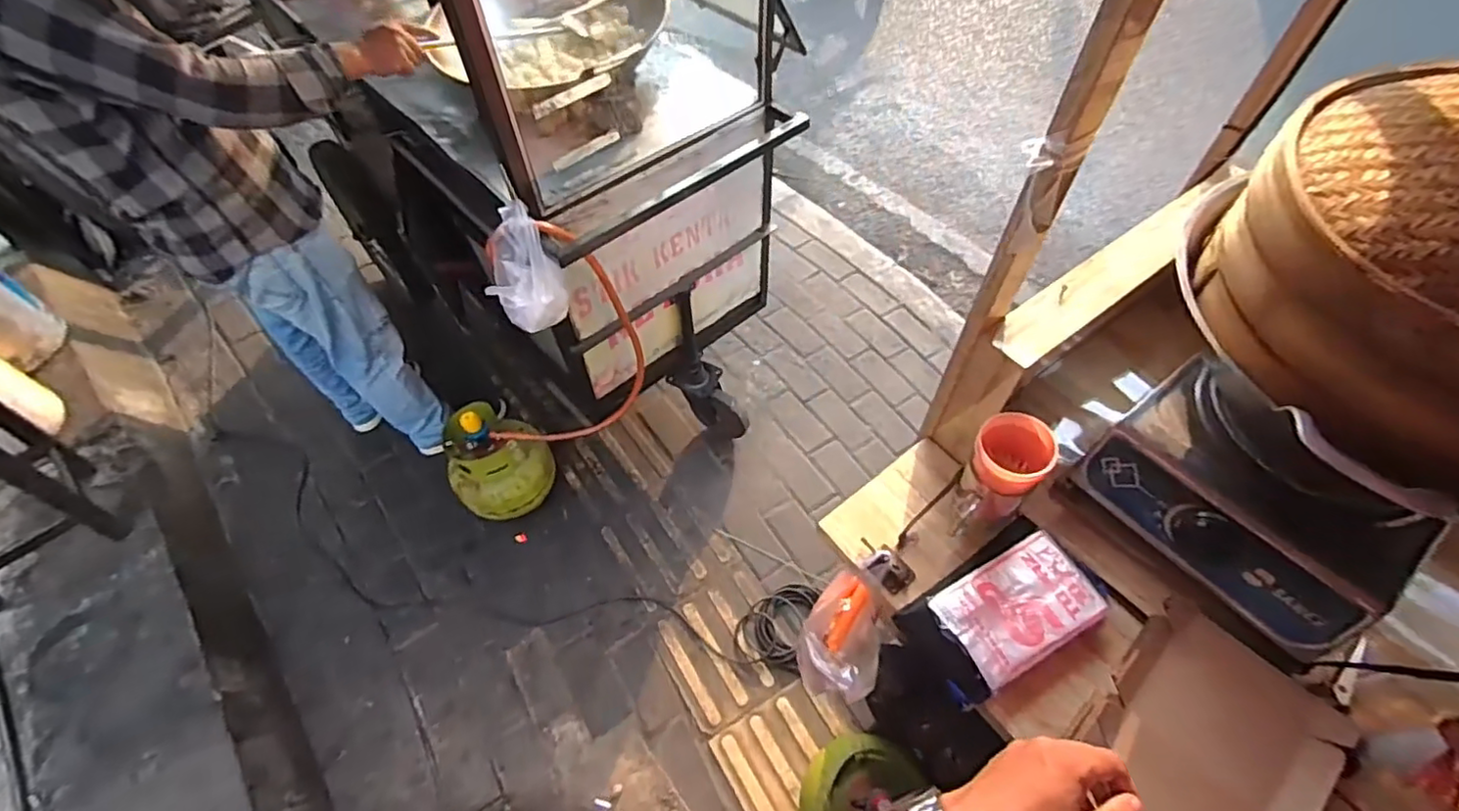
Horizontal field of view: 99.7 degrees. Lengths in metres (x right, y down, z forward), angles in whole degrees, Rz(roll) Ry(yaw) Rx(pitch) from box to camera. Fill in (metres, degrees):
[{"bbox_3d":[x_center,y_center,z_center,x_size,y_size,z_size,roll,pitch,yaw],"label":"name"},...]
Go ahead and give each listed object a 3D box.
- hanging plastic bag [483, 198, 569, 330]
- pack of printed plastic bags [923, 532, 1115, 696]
[{"bbox_3d":[-0.357,-0.223,1.054,0.113,0.182,0.113,-39,64,-21],"label":"hanging plastic bag"},{"bbox_3d":[0.311,0.213,0.659,0.162,0.021,0.108,-24,60,-14],"label":"pack of printed plastic bags"}]

